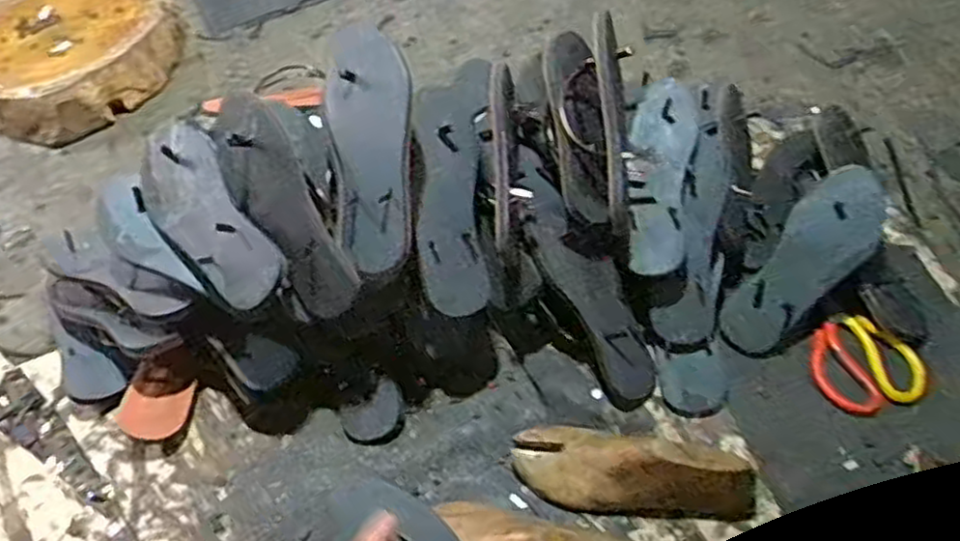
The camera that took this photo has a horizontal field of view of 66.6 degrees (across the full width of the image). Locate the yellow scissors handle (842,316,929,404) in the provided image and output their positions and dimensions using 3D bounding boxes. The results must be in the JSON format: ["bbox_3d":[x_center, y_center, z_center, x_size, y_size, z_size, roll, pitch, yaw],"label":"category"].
[{"bbox_3d":[0.465,0.098,0.826,0.057,0.013,0.108,-10,54,-2],"label":"yellow scissors handle"}]

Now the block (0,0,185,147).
[{"bbox_3d":[-0.698,-0.381,1.242,0.360,0.085,0.364,-3,54,4],"label":"block"}]

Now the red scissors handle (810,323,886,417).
[{"bbox_3d":[0.402,0.114,0.823,0.060,0.016,0.116,-15,54,-6],"label":"red scissors handle"}]

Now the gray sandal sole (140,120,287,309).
[{"bbox_3d":[-0.288,-0.054,0.760,0.095,0.022,0.236,-43,67,9],"label":"gray sandal sole"}]

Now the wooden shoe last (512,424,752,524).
[{"bbox_3d":[0.152,0.207,0.741,0.249,0.085,0.080,14,57,15],"label":"wooden shoe last"}]

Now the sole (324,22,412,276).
[{"bbox_3d":[-0.109,-0.120,0.732,0.091,0.040,0.255,-6,85,1],"label":"sole"}]

